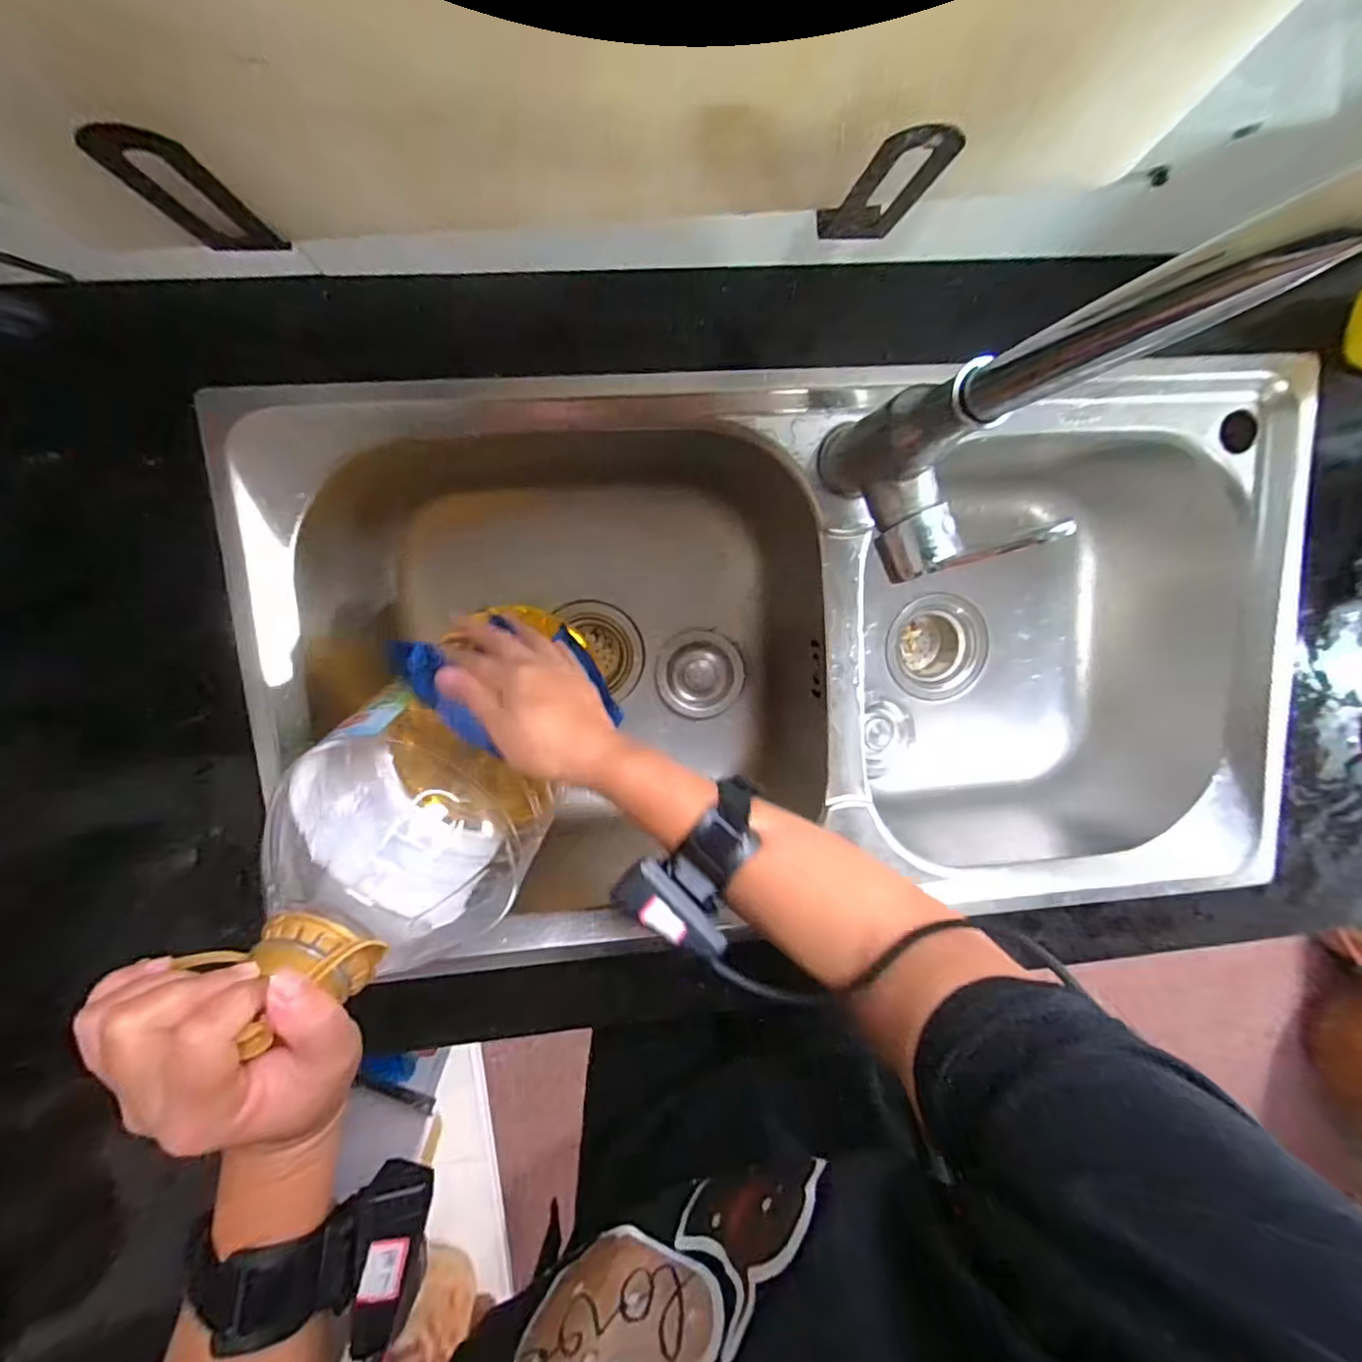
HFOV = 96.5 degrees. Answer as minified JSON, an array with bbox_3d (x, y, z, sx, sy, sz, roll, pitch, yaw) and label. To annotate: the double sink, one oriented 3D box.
[{"bbox_3d":[0.077,-0.023,0.530,0.733,0.230,0.391,-3,98,-5],"label":"double sink"}]

